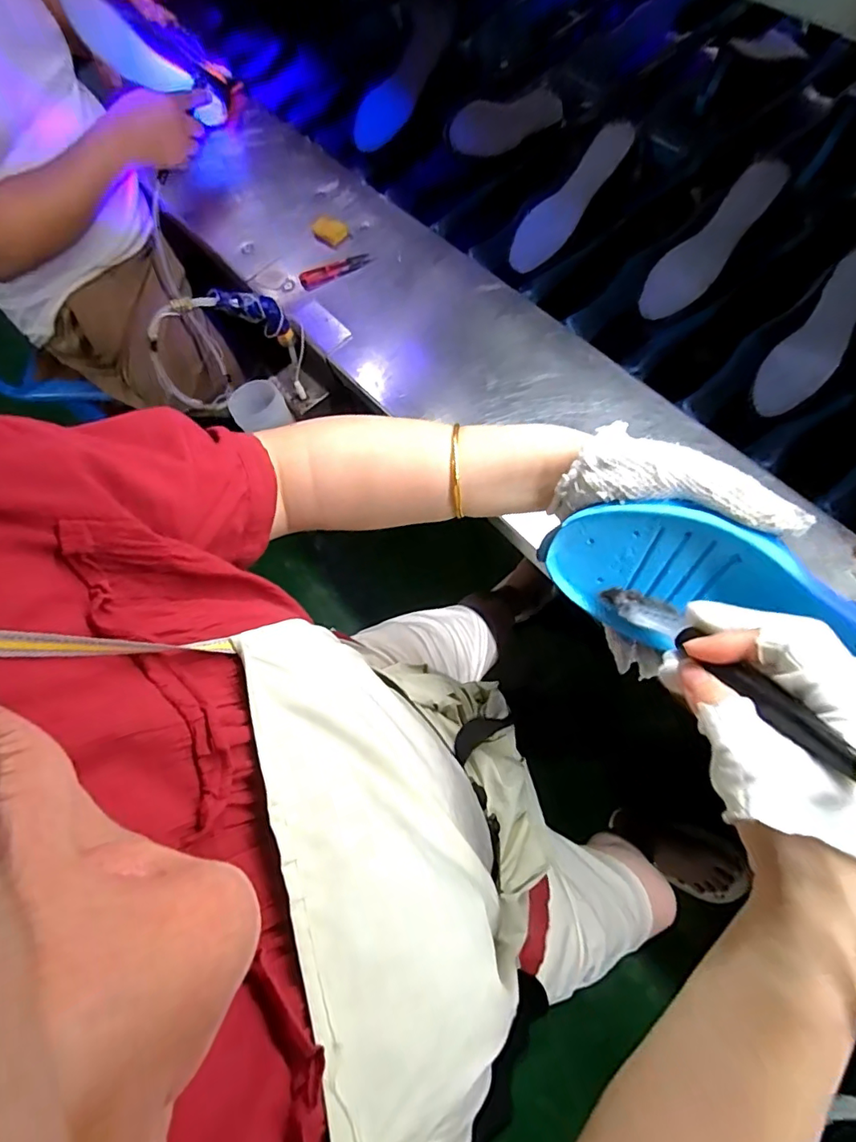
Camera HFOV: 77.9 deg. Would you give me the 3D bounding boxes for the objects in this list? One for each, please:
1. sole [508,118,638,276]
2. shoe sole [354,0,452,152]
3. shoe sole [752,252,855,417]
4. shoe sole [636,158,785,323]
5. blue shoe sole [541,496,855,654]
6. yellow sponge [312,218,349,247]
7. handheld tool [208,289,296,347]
[{"bbox_3d":[0.192,-0.515,0.733,0.068,0.026,0.217,46,105,15],"label":"sole"},{"bbox_3d":[-0.040,-0.794,0.849,0.081,0.037,0.267,26,88,10],"label":"shoe sole"},{"bbox_3d":[0.455,-0.279,0.612,0.070,0.017,0.211,36,99,41],"label":"shoe sole"},{"bbox_3d":[0.361,-0.418,0.679,0.065,0.008,0.208,48,110,15],"label":"shoe sole"},{"bbox_3d":[0.179,0.028,0.289,0.230,0.085,0.020,28,31,19],"label":"blue shoe sole"},{"bbox_3d":[-0.140,-0.489,0.763,0.048,0.024,0.023,-6,71,0],"label":"yellow sponge"},{"bbox_3d":[-0.202,-0.316,0.653,0.031,0.144,0.041,35,103,12],"label":"handheld tool"}]

